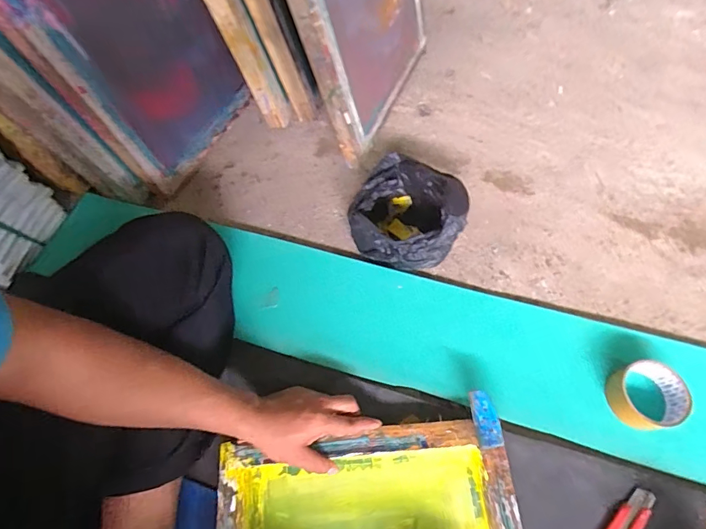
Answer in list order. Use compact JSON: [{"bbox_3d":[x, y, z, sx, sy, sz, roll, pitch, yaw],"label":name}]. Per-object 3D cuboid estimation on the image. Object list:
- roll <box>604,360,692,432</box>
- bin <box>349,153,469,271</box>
[{"bbox_3d":[0.400,0.179,0.570,0.086,0.042,0.087,-1,64,3],"label":"roll"},{"bbox_3d":[0.086,-0.082,0.657,0.176,0.146,0.168,23,67,14],"label":"bin"}]

